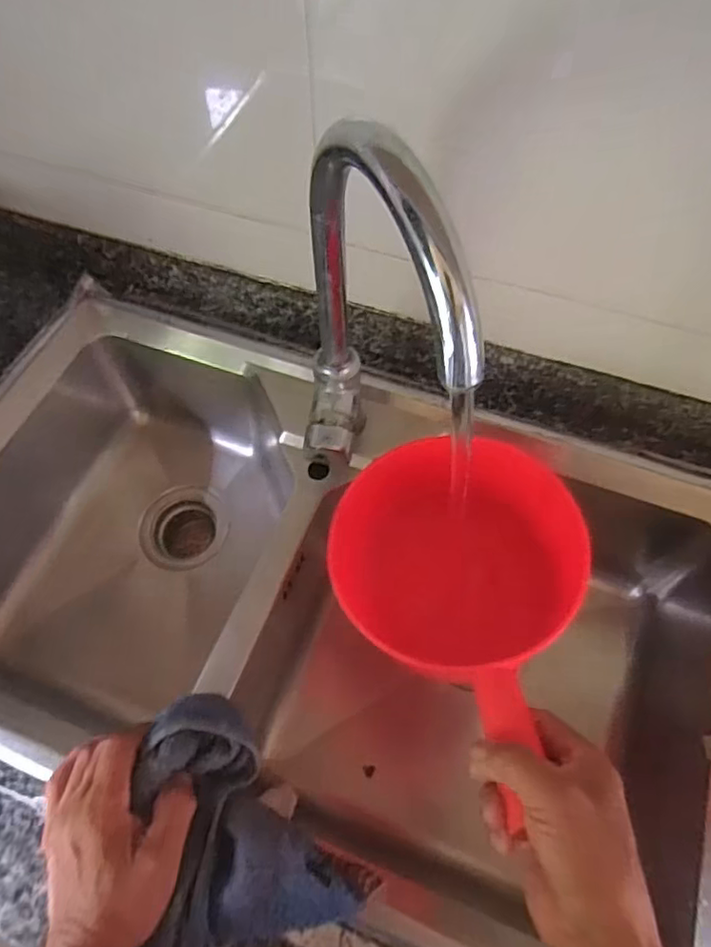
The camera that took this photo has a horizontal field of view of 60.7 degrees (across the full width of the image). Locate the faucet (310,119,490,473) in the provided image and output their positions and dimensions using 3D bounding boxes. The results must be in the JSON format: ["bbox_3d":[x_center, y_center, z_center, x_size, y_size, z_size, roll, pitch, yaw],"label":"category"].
[{"bbox_3d":[0.002,-0.067,0.428,0.059,0.339,0.193,-19,63,-10],"label":"faucet"}]

